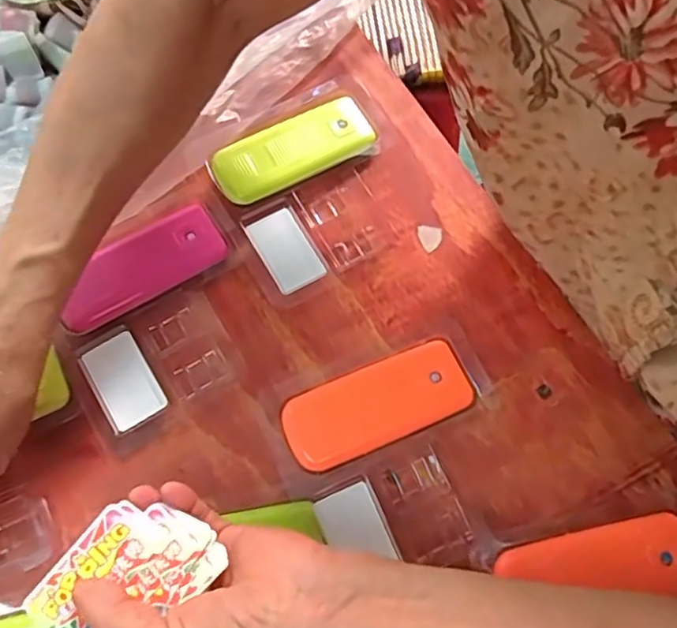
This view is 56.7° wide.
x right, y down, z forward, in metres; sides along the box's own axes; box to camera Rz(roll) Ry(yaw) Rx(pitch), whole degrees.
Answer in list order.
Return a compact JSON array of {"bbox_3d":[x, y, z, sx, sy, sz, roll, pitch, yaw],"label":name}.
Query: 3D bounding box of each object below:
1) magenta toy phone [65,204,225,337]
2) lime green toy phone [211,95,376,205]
[{"bbox_3d":[-0.120,-0.030,0.380,0.100,0.017,0.043,-32,74,-8],"label":"magenta toy phone"},{"bbox_3d":[-0.029,-0.105,0.405,0.103,0.018,0.044,-30,74,-7],"label":"lime green toy phone"}]

